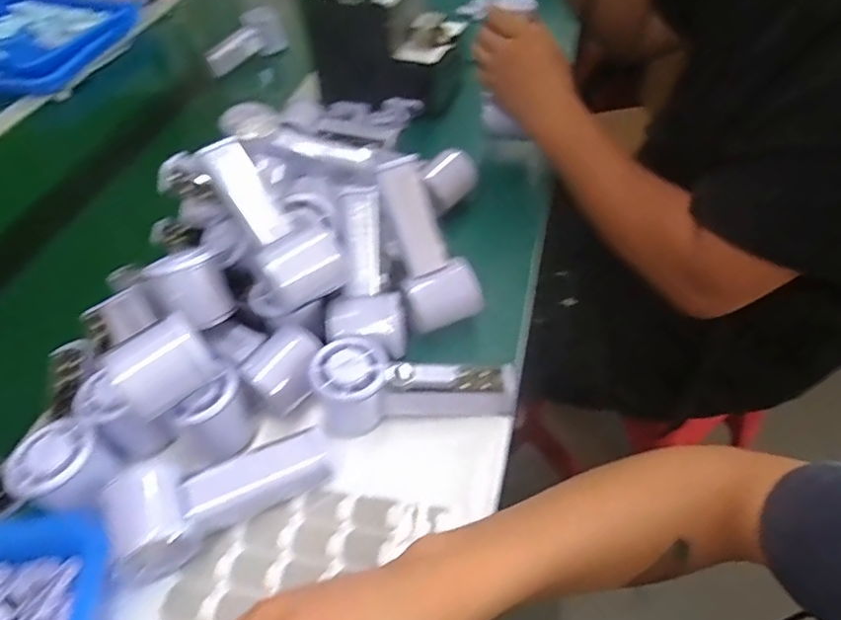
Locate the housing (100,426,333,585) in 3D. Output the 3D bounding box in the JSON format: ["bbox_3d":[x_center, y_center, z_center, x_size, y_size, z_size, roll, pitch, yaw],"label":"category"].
[{"bbox_3d":[-0.146,0.124,0.415,0.153,0.049,0.084,-25,51,-16],"label":"housing"}]

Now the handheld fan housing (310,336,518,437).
[{"bbox_3d":[-0.004,0.056,0.447,0.153,0.057,0.051,-6,48,1],"label":"handheld fan housing"}]

